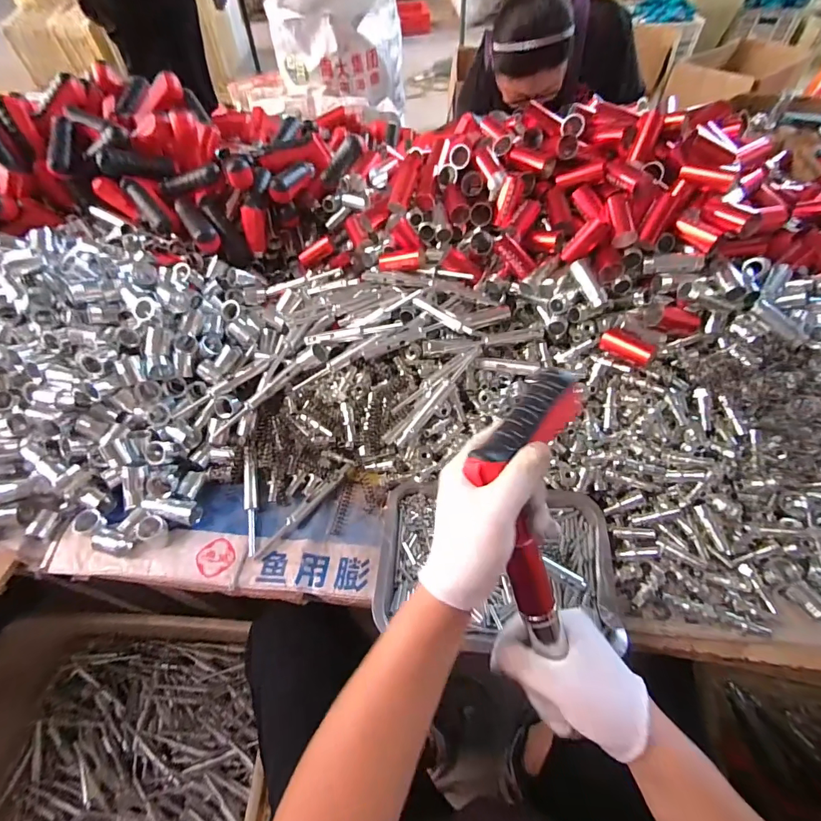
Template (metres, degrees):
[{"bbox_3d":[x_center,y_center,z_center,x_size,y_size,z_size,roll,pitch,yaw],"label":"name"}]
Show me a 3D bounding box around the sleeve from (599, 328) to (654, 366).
[{"bbox_3d":[0.271,-0.078,0.526,0.025,0.027,0.065,-31,47,-19],"label":"sleeve"}]

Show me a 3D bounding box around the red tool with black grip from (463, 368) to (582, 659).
[{"bbox_3d":[0.087,0.079,0.315,0.085,0.044,0.213,-2,96,0],"label":"red tool with black grip"}]

